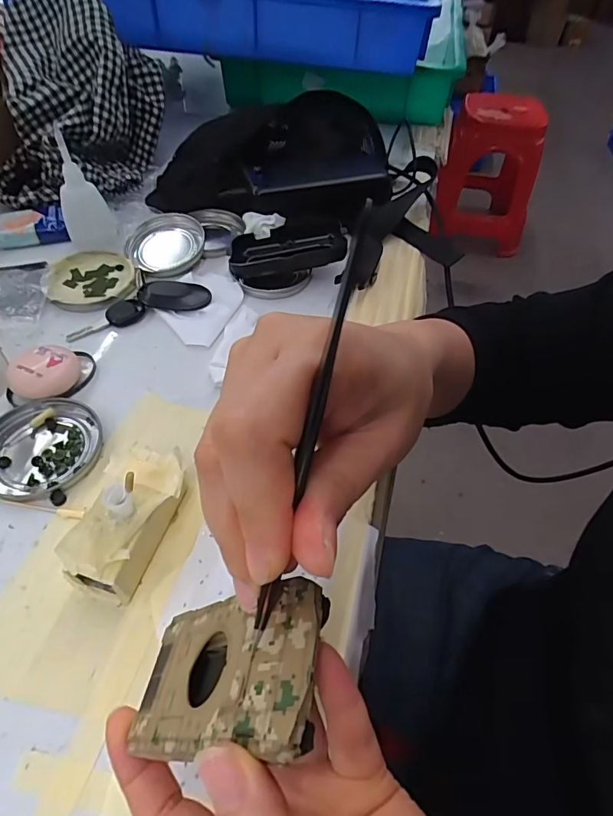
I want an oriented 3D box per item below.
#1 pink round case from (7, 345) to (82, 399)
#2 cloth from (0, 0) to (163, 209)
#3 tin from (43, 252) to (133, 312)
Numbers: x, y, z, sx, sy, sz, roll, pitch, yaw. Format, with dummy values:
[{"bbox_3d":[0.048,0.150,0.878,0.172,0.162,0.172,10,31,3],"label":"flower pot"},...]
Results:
[{"bbox_3d":[-0.195,-0.026,0.341,0.047,0.021,0.038,-21,56,-18],"label":"pink round case"},{"bbox_3d":[-0.259,-0.345,0.500,0.186,0.146,0.204,-13,53,-12],"label":"cloth"},{"bbox_3d":[-0.201,-0.118,0.426,0.076,0.012,0.079,2,52,-2],"label":"tin"}]

